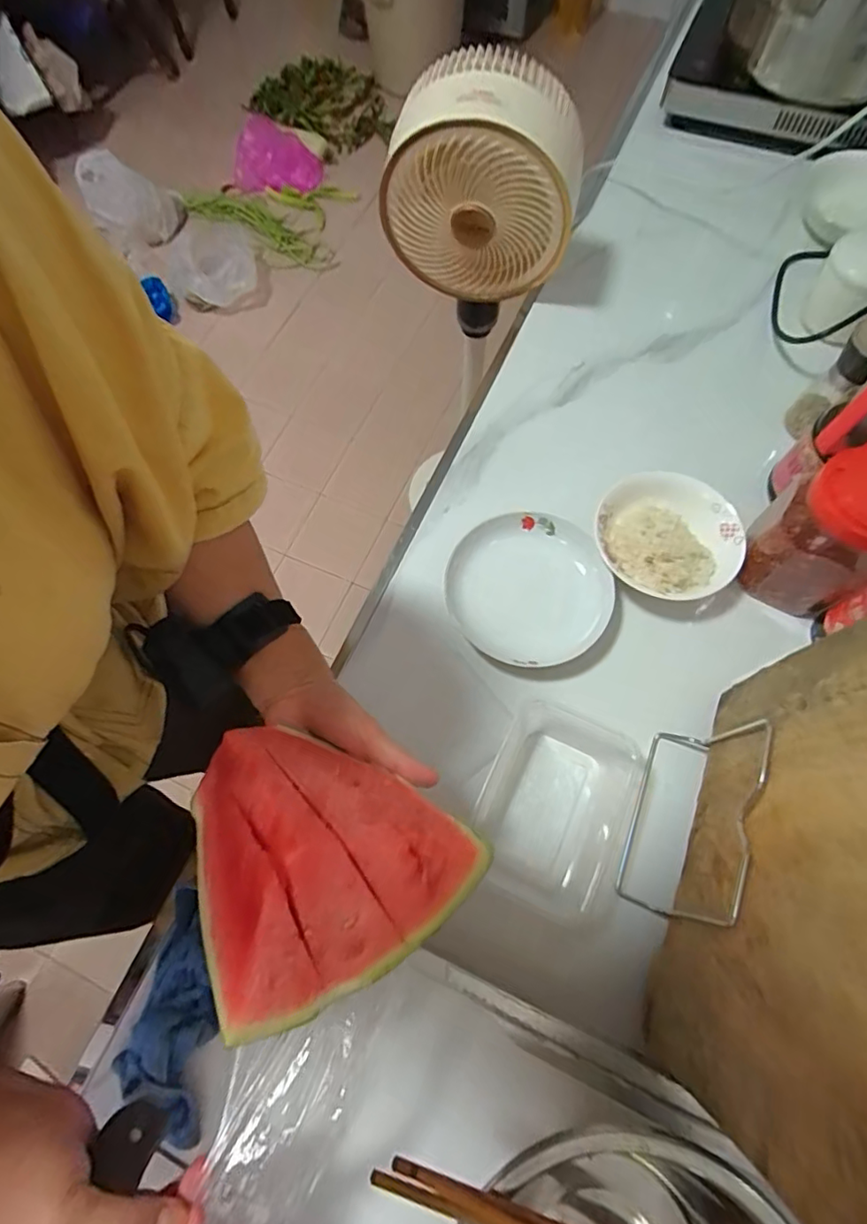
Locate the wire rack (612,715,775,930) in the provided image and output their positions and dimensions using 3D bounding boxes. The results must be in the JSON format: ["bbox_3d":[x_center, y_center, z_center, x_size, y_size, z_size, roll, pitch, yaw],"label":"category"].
[{"bbox_3d":[0.214,0.169,0.464,0.049,0.129,0.160,21,70,9],"label":"wire rack"}]

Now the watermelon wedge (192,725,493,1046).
[{"bbox_3d":[-0.059,0.128,0.306,0.148,0.084,0.145,-22,69,-8],"label":"watermelon wedge"}]

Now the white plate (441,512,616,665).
[{"bbox_3d":[0.097,-0.025,0.596,0.163,0.041,0.166,0,68,1],"label":"white plate"}]

